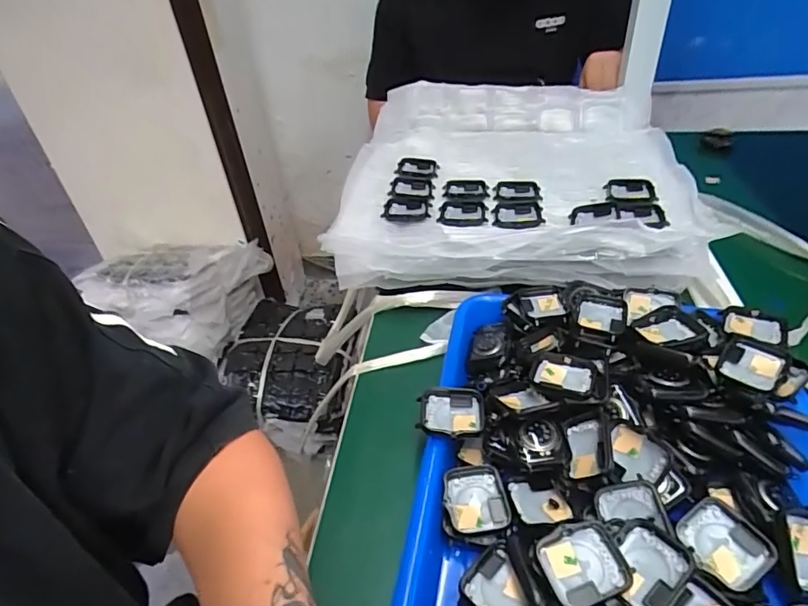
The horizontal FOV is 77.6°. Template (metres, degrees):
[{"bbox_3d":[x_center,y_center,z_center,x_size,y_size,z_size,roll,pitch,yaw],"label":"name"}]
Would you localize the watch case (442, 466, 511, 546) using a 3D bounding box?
[{"bbox_3d":[0.045,0.126,0.314,0.040,0.007,0.046,-1,39,6],"label":"watch case"}]

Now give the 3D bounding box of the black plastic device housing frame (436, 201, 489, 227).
[{"bbox_3d":[0.060,-0.089,0.503,0.048,0.005,0.050,5,40,13],"label":"black plastic device housing frame"}]

